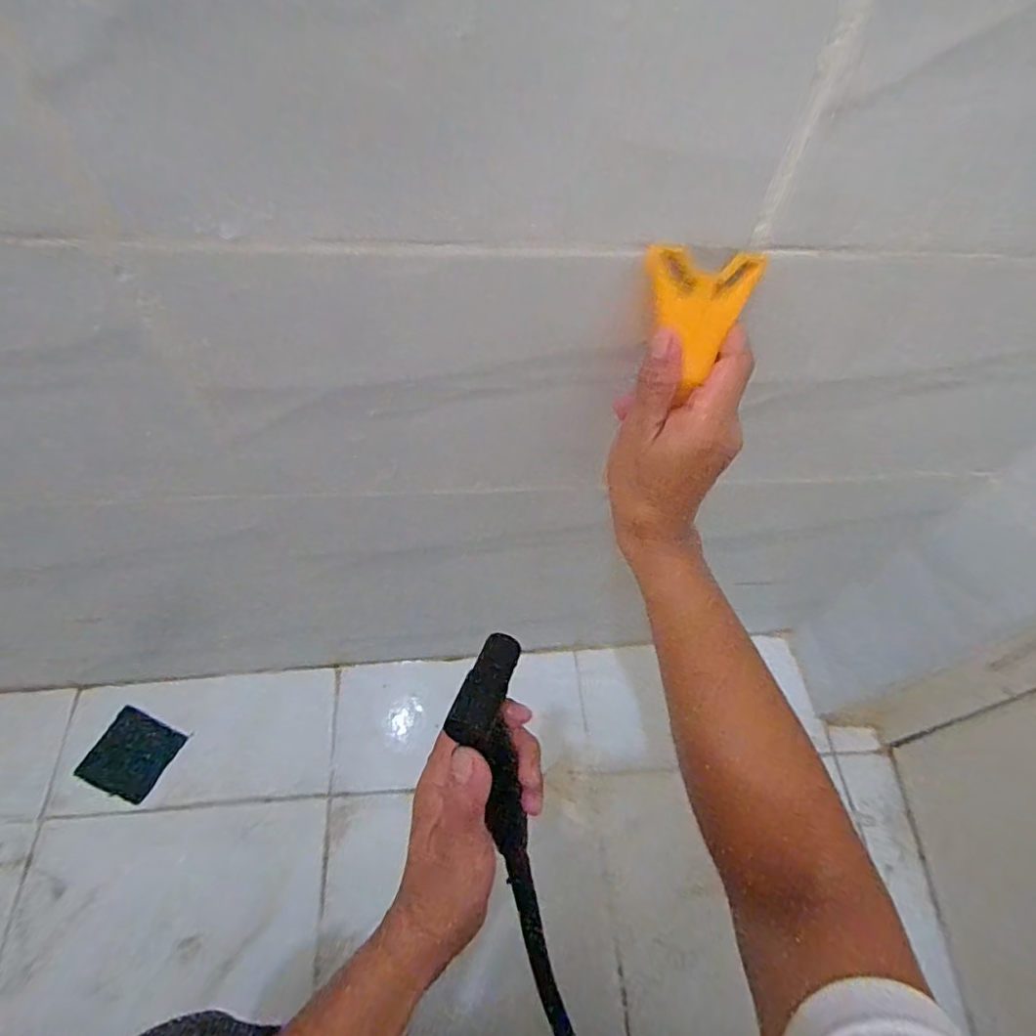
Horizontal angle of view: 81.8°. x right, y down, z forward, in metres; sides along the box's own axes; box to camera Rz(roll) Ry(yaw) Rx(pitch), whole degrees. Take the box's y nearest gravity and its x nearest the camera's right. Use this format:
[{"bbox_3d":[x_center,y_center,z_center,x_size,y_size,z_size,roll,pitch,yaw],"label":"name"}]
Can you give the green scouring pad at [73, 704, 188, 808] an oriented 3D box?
[{"bbox_3d":[-0.439,0.271,0.682,0.082,0.006,0.084,26,66,4],"label":"green scouring pad"}]

